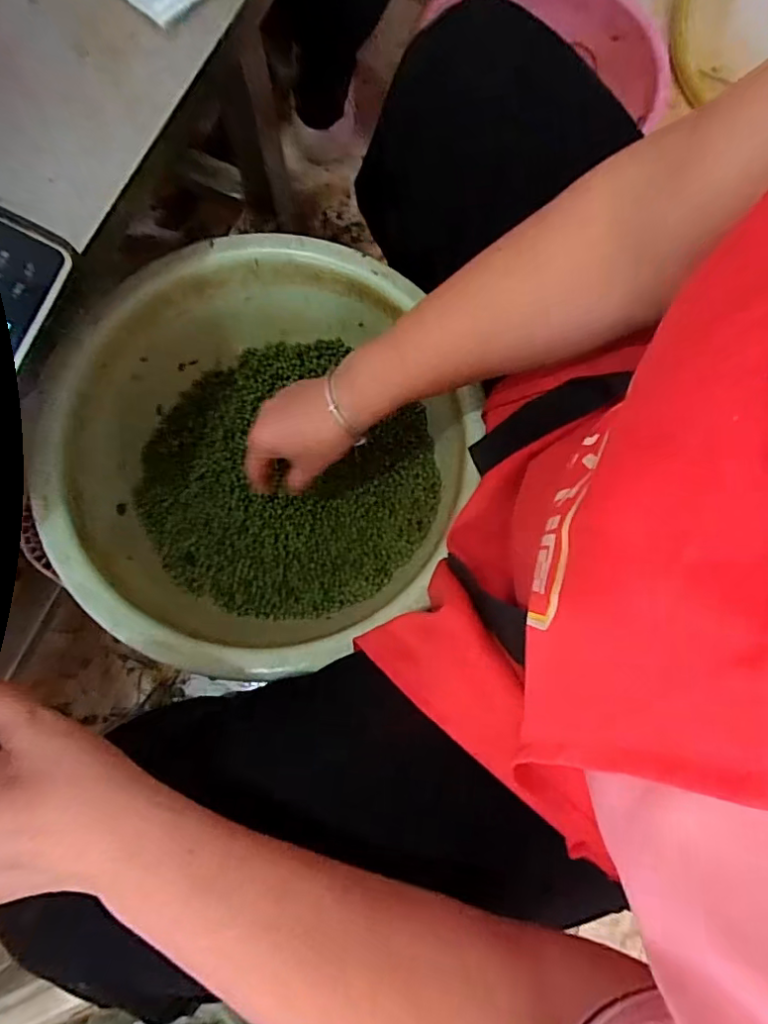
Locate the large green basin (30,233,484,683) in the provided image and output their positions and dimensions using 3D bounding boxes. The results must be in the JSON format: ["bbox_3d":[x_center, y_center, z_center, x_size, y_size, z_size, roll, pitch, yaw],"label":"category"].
[{"bbox_3d":[-0.108,-0.051,0.534,0.348,0.126,0.368,0,79,-1],"label":"large green basin"}]

